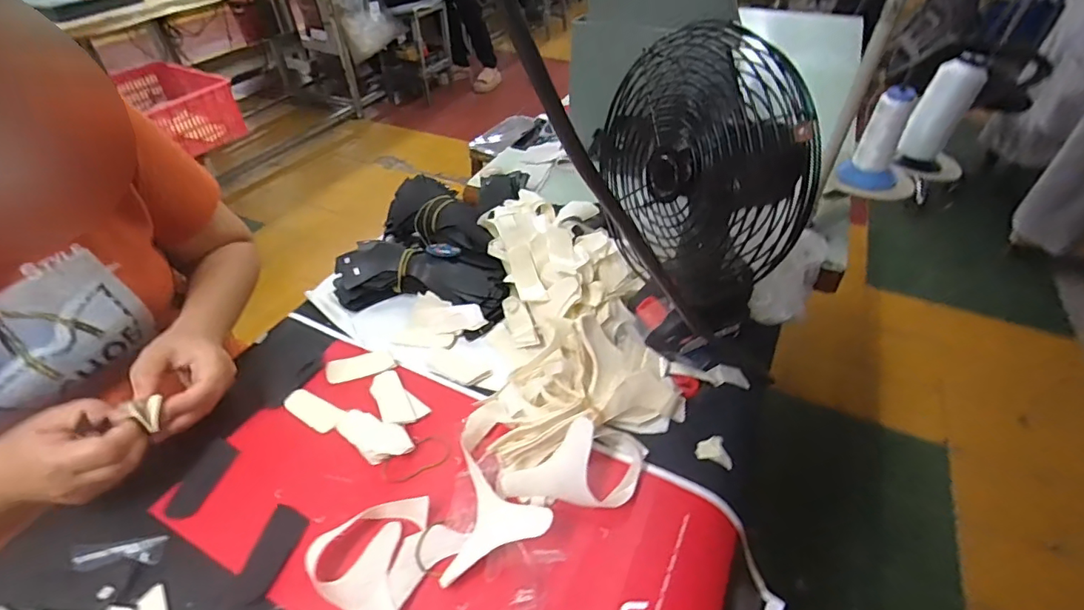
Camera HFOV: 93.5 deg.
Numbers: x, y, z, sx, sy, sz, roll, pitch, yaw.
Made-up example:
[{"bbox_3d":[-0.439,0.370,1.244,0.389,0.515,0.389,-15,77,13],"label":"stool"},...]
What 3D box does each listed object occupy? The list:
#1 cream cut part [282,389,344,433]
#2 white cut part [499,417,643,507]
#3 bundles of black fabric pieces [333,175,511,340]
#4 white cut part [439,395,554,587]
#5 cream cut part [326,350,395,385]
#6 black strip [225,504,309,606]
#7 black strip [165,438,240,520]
[{"bbox_3d":[-0.227,0.104,0.503,0.069,0.004,0.026,23,48,23],"label":"cream cut part"},{"bbox_3d":[0.036,0.133,0.425,0.122,0.055,0.070,-19,43,-24],"label":"white cut part"},{"bbox_3d":[-0.131,-0.065,0.626,0.204,0.083,0.176,12,45,14],"label":"bundles of black fabric pieces"},{"bbox_3d":[-0.053,0.144,0.430,0.088,0.037,0.142,-13,45,-13],"label":"white cut part"},{"bbox_3d":[-0.191,0.065,0.536,0.067,0.010,0.029,-16,45,-16],"label":"cream cut part"},{"bbox_3d":[-0.217,0.199,0.407,0.033,0.005,0.074,6,43,7],"label":"black strip"},{"bbox_3d":[-0.304,0.155,0.457,0.033,0.004,0.073,4,42,9],"label":"black strip"}]

